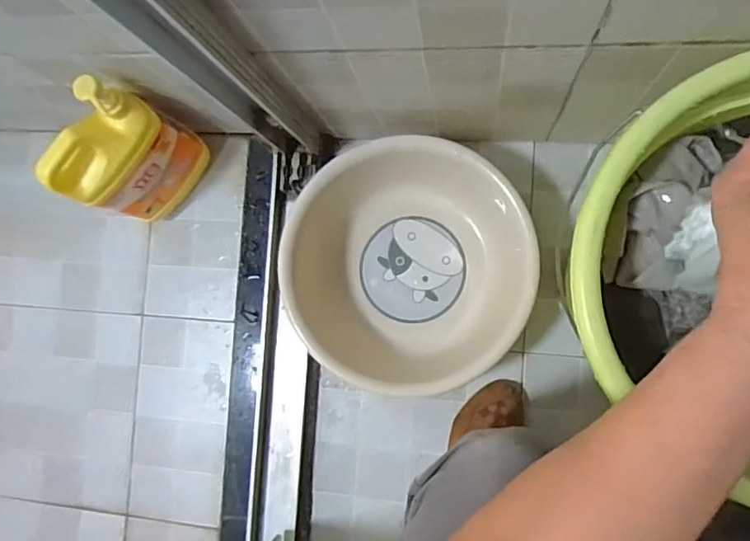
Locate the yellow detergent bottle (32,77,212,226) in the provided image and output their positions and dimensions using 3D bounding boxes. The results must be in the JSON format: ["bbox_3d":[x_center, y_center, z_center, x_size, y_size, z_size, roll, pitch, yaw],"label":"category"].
[{"bbox_3d":[-0.311,-0.142,0.694,0.076,0.205,0.145,43,94,10],"label":"yellow detergent bottle"}]

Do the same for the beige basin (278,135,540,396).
[{"bbox_3d":[0.046,-0.003,0.728,0.312,0.113,0.318,-1,86,10],"label":"beige basin"}]

